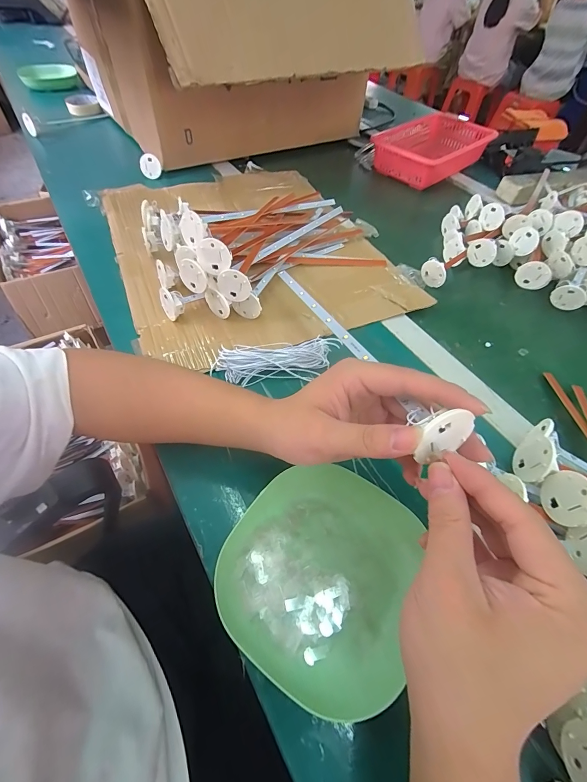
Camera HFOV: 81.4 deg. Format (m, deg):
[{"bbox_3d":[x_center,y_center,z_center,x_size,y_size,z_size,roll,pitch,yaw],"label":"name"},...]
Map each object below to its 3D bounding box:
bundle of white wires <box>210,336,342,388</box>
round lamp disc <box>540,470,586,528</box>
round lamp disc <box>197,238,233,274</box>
[{"bbox_3d":[-0.017,-0.034,0.378,0.139,0.017,0.044,-4,54,-7],"label":"bundle of white wires"},{"bbox_3d":[0.200,0.078,0.250,0.004,0.037,0.038,16,39,-14],"label":"round lamp disc"},{"bbox_3d":[-0.087,-0.145,0.369,0.037,0.037,0.006,-12,41,18],"label":"round lamp disc"}]

